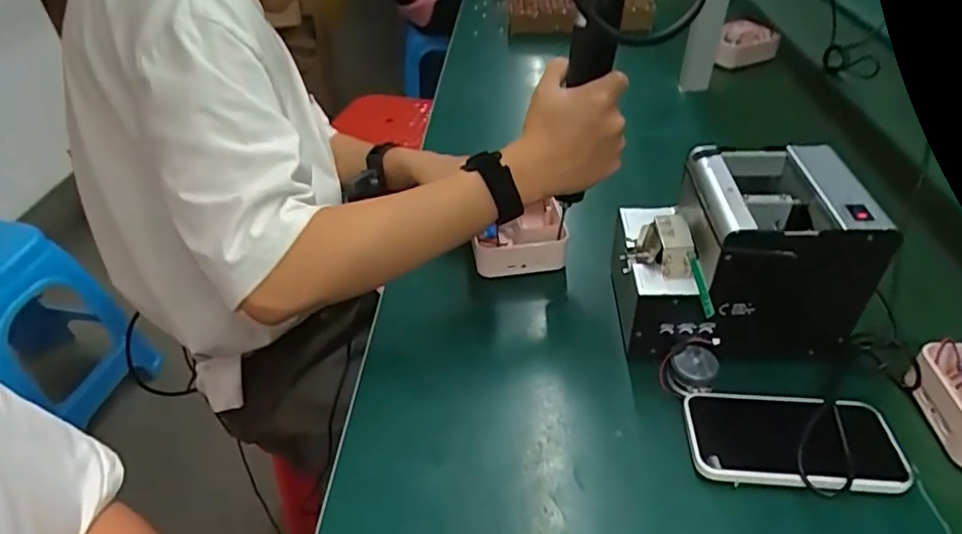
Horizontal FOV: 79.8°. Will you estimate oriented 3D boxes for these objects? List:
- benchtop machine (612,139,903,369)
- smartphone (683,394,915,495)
[{"bbox_3d":[0.221,-0.010,0.501,0.190,0.137,0.130,-1,40,4],"label":"benchtop machine"},{"bbox_3d":[0.237,0.130,0.438,0.150,0.014,0.080,1,37,9],"label":"smartphone"}]

